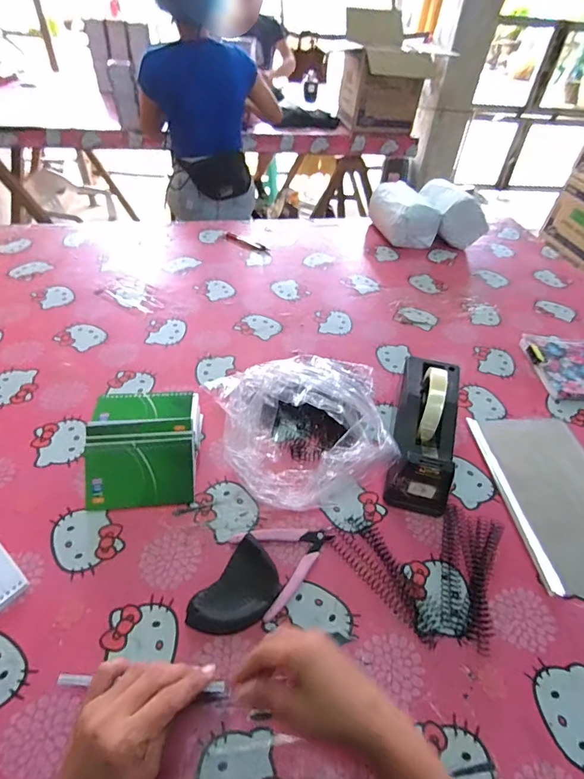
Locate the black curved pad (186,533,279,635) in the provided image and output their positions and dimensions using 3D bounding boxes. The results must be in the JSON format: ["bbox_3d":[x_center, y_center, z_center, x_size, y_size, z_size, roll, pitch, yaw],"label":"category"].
[{"bbox_3d":[-0.057,0.217,0.439,0.066,0.033,0.099,31,51,24],"label":"black curved pad"}]

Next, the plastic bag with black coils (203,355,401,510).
[{"bbox_3d":[0.009,0.060,0.536,0.175,0.124,0.180,-17,49,-20],"label":"plastic bag with black coils"}]

